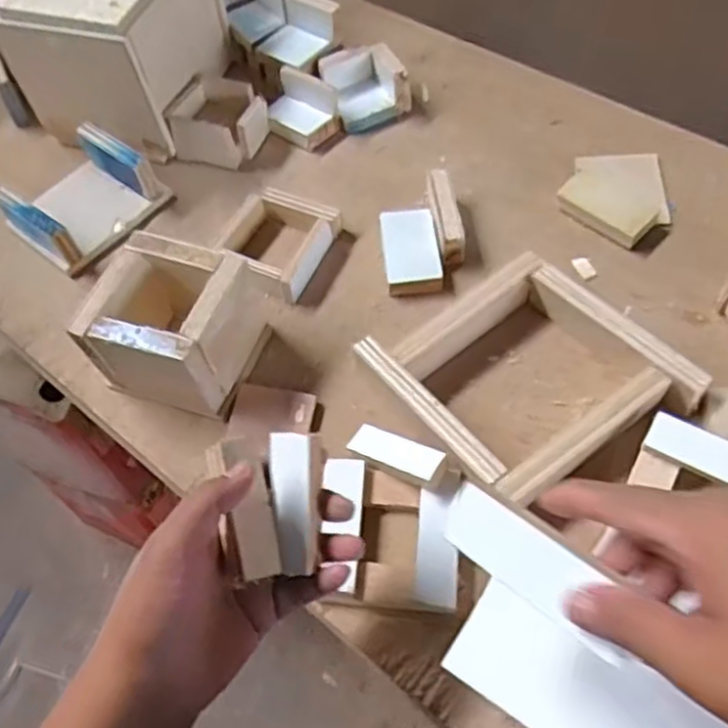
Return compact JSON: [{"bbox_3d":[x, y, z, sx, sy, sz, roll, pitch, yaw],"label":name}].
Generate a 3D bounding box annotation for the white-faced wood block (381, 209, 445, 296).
[{"bbox_3d":[0.039,-0.094,0.593,0.043,0.018,0.076,-6,56,1],"label":"white-faced wood block"}]

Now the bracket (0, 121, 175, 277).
[{"bbox_3d":[-0.252,-0.148,0.644,0.102,0.048,0.115,31,63,22],"label":"bracket"}]

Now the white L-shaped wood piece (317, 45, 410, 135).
[{"bbox_3d":[0.000,-0.268,0.699,0.069,0.047,0.067,-25,58,-12],"label":"white L-shaped wood piece"}]

